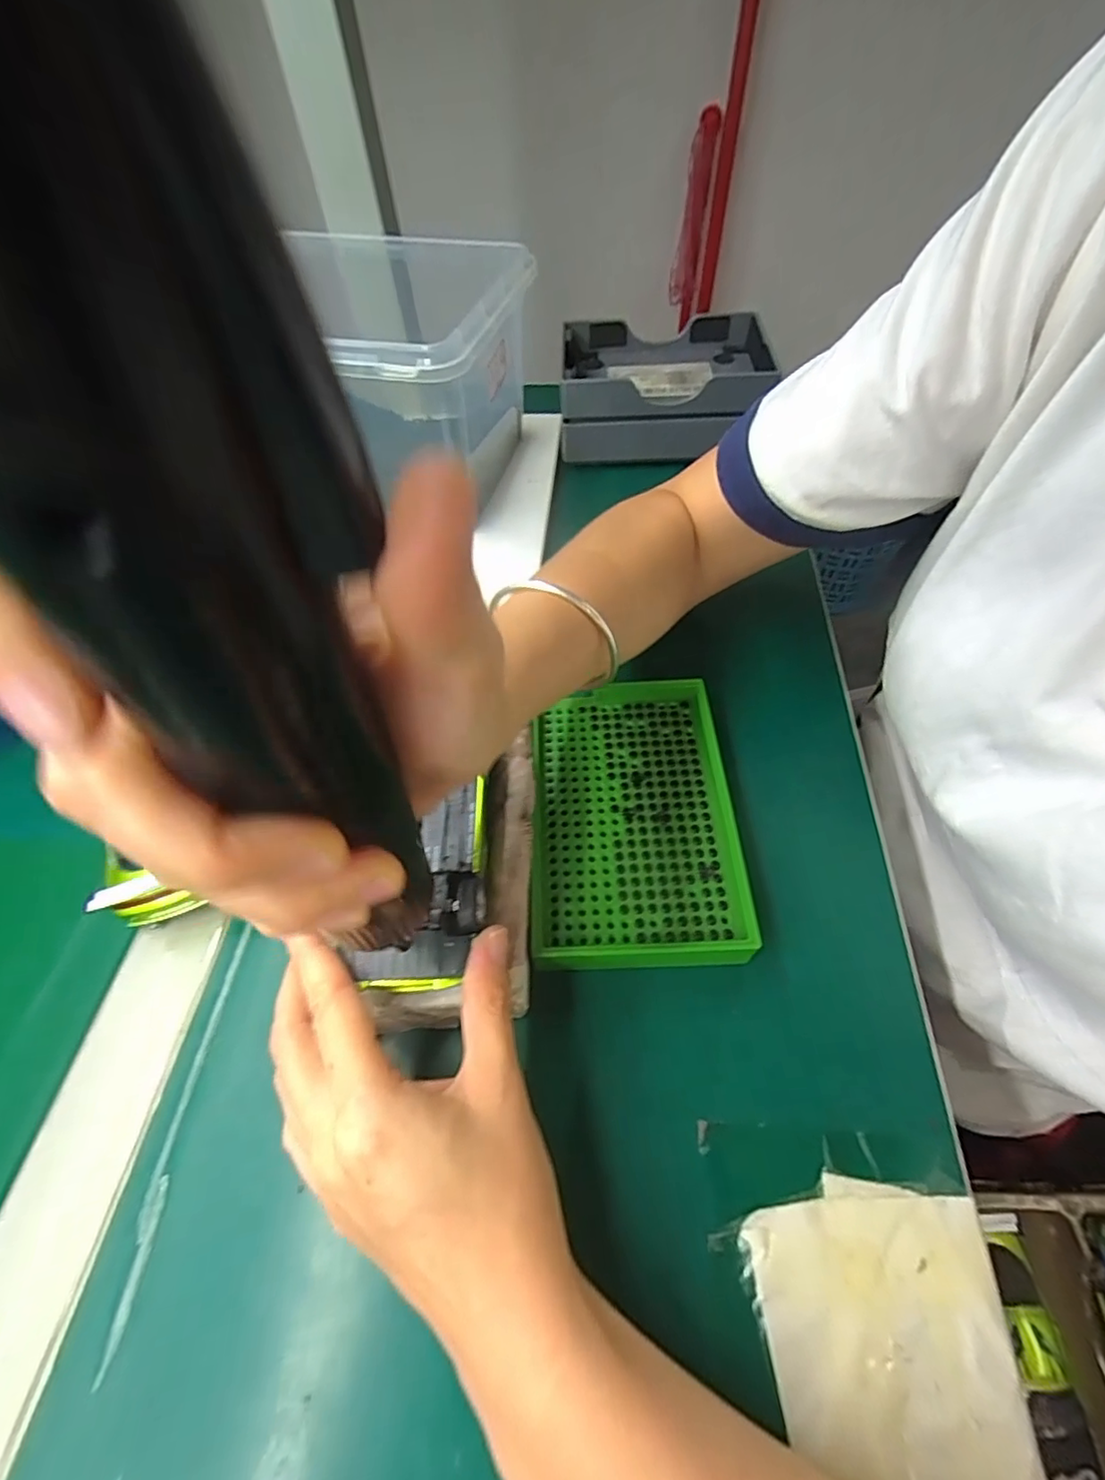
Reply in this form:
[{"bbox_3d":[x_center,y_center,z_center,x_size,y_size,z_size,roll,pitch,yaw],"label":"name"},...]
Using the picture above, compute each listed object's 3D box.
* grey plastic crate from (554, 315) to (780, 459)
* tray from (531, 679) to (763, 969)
[{"bbox_3d":[0.087,-0.274,0.451,0.156,0.057,0.108,2,57,6],"label":"grey plastic crate"},{"bbox_3d":[0.037,0.032,0.270,0.092,0.013,0.139,-3,56,3],"label":"tray"}]

